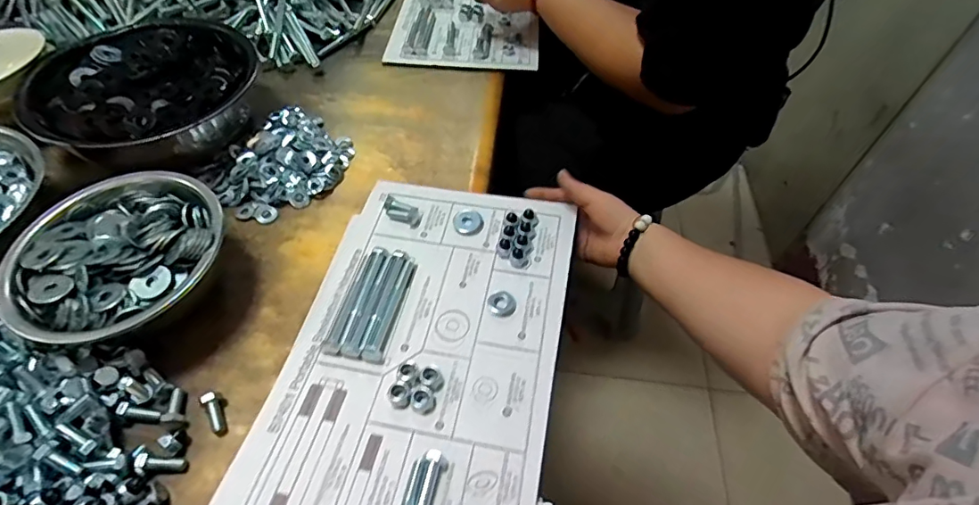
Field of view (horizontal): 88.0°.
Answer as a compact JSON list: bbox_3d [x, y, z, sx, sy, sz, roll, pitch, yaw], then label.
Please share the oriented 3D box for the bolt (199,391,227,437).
[{"bbox_3d":[-0.221,0.127,0.407,0.013,0.013,0.039,-21,55,-18],"label":"bolt"}]

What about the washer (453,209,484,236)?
[{"bbox_3d":[-0.022,-0.033,0.527,0.030,0.004,0.033,1,51,-2],"label":"washer"}]

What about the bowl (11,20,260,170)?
[{"bbox_3d":[-0.391,-0.181,0.588,0.216,0.064,0.224,1,51,-2],"label":"bowl"}]

